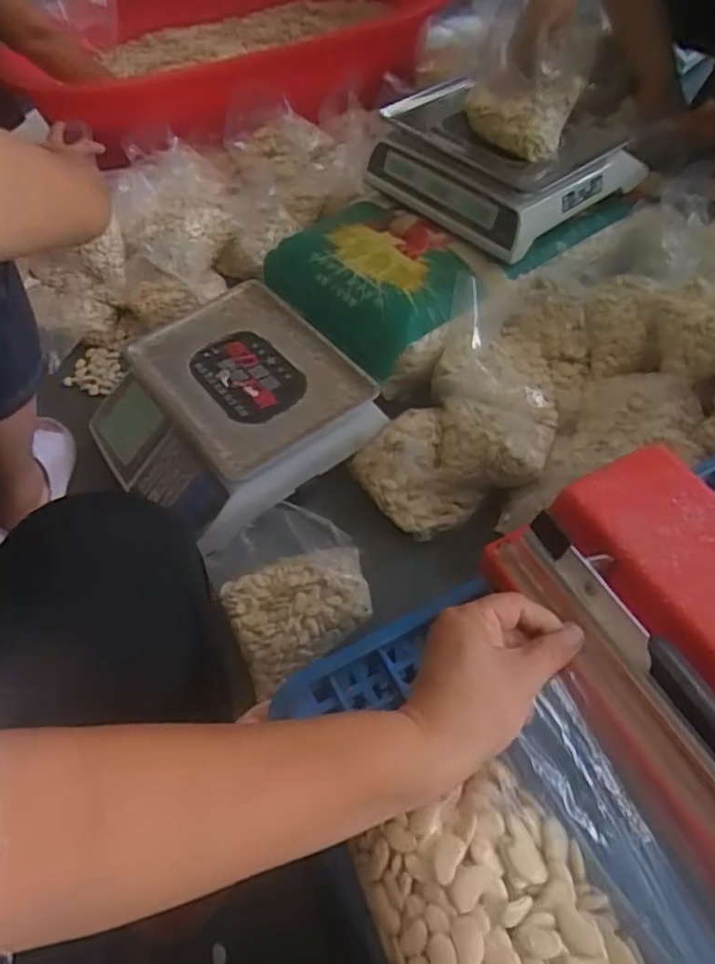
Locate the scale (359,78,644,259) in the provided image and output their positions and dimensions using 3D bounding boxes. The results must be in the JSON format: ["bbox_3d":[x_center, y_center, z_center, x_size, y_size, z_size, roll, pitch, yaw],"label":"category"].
[{"bbox_3d":[0.238,-0.521,1.041,0.329,0.097,0.324,-31,57,-18],"label":"scale"}]

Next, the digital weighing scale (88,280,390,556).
[{"bbox_3d":[-0.188,-0.110,0.942,0.333,0.095,0.330,-31,57,-18],"label":"digital weighing scale"}]

